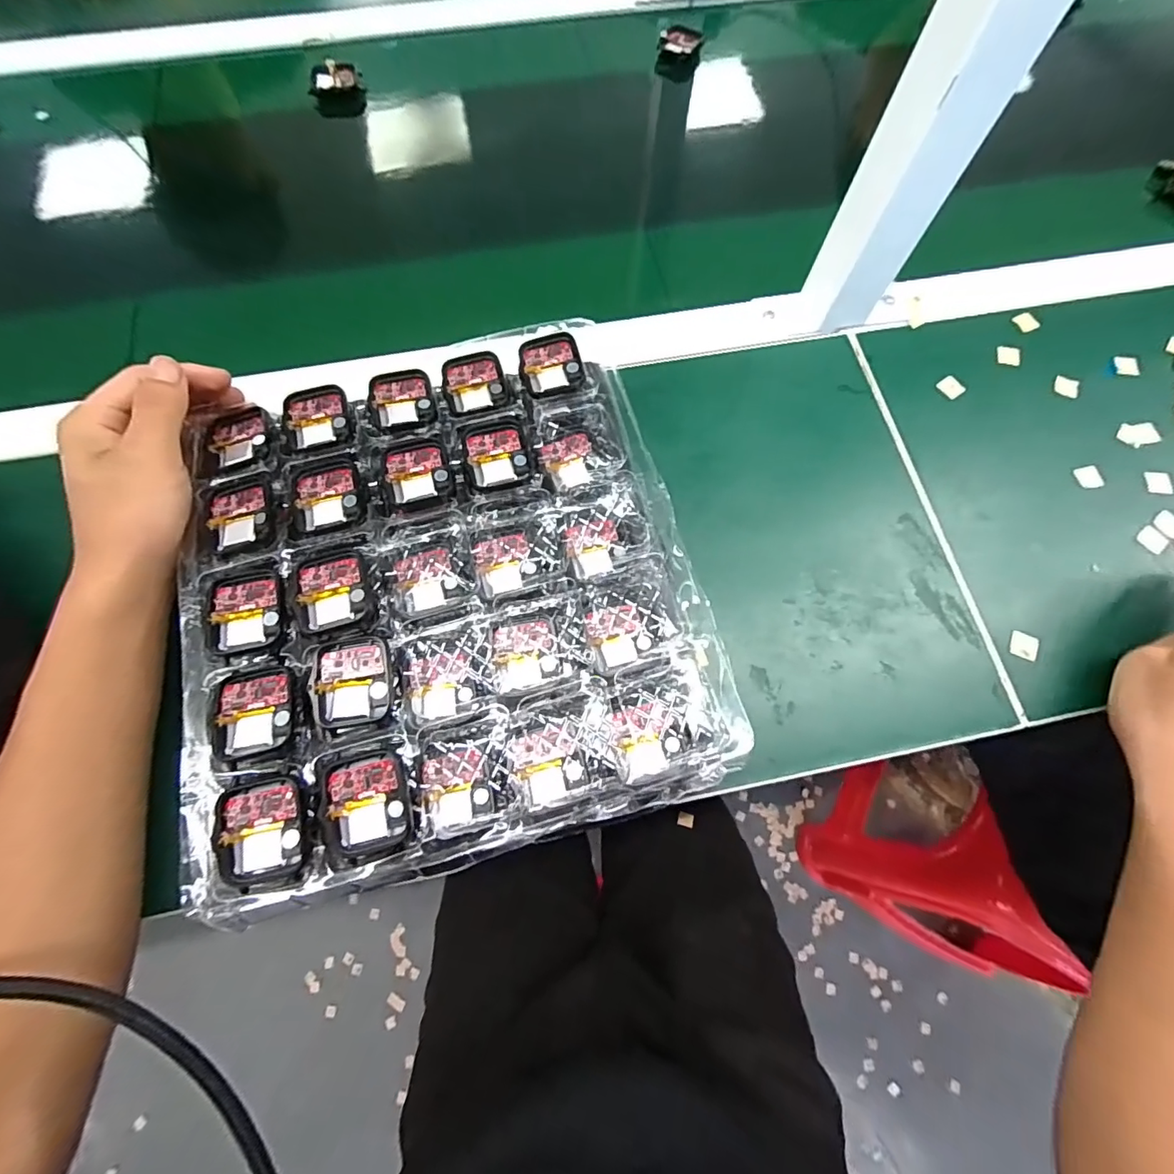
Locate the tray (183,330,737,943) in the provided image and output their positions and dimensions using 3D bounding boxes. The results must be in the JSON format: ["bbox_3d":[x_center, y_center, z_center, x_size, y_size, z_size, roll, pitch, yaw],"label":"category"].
[{"bbox_3d":[-0.082,-0.007,0.278,0.266,0.022,0.279,-14,75,-5],"label":"tray"}]

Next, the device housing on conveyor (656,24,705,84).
[{"bbox_3d":[0.093,-0.534,0.513,0.042,0.029,0.042,10,71,3],"label":"device housing on conveyor"}]

